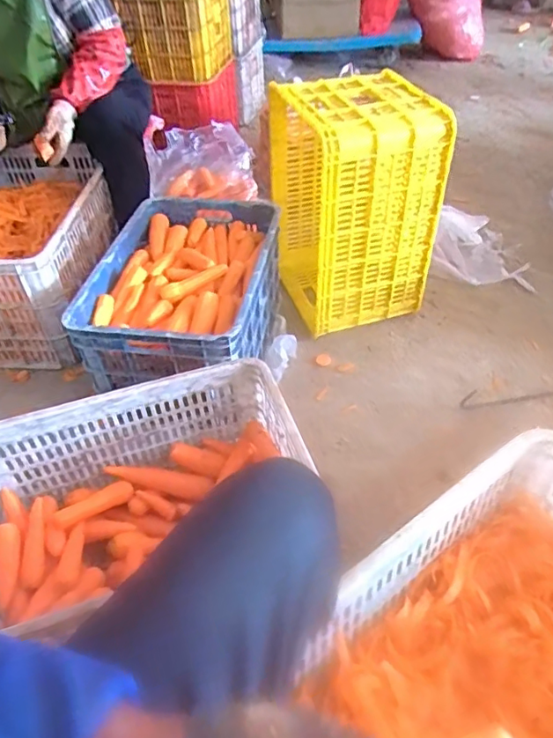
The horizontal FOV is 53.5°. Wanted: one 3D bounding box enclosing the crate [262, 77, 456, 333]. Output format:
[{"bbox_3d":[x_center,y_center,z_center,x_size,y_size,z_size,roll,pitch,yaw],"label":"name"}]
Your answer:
[{"bbox_3d":[0.184,-0.411,1.362,0.297,0.513,0.355,-14,46,-10],"label":"crate"}]

